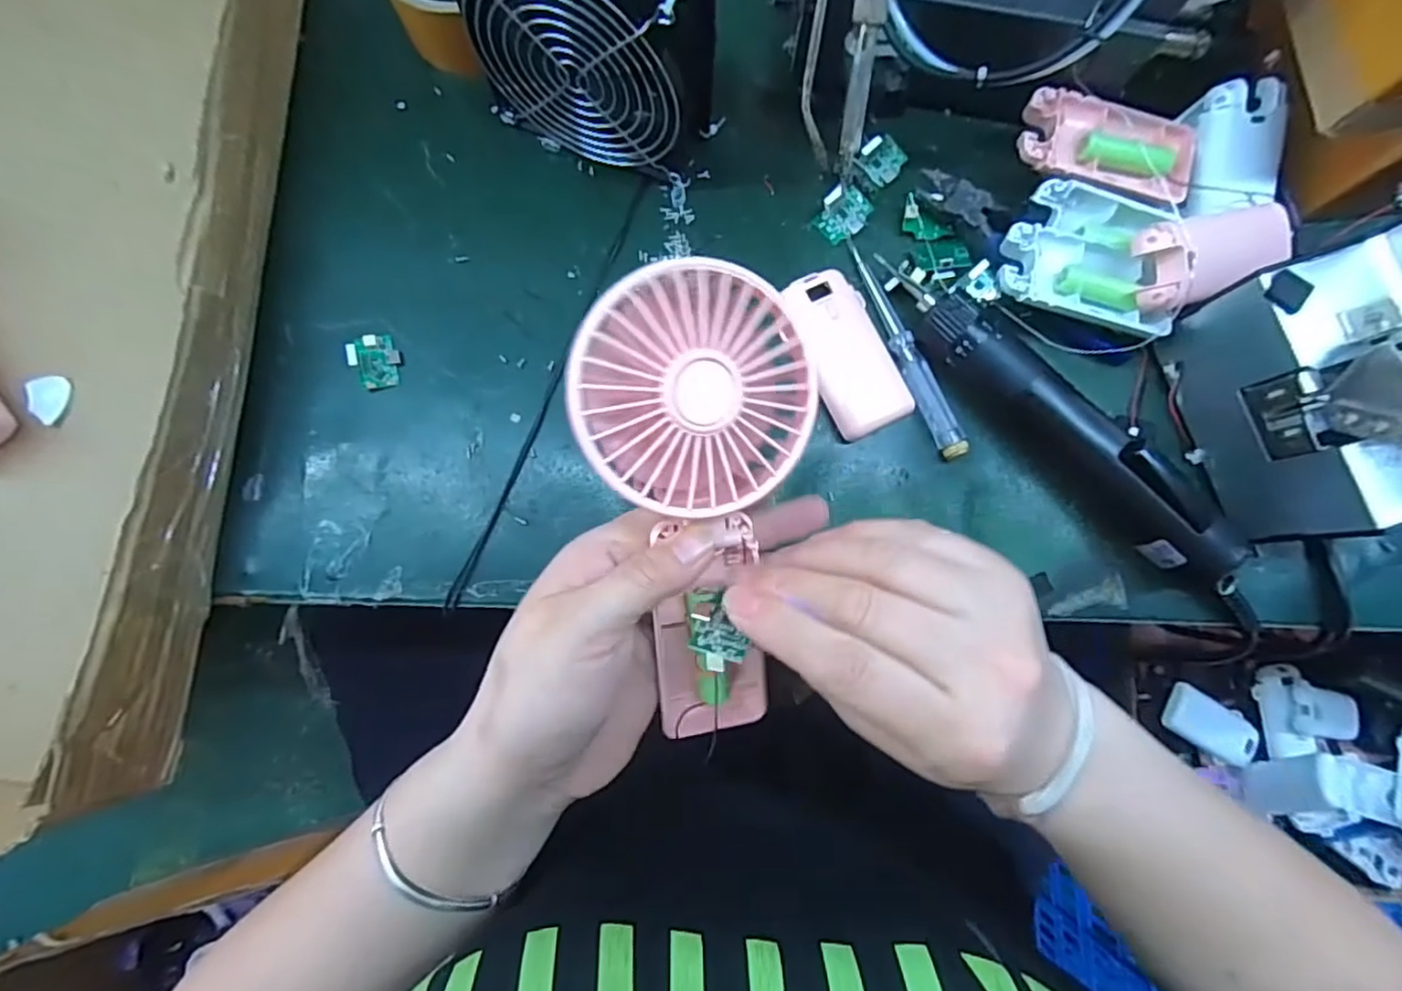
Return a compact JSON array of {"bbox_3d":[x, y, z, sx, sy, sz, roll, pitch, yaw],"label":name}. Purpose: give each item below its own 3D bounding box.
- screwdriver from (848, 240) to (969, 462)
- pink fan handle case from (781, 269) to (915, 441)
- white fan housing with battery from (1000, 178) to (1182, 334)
[{"bbox_3d":[0.114,-0.082,0.359,0.015,0.014,0.133,-24,83,-4],"label":"screwdriver"},{"bbox_3d":[0.081,-0.081,0.355,0.045,0.014,0.092,-22,82,-3],"label":"pink fan handle case"},{"bbox_3d":[0.208,-0.128,0.346,0.088,0.019,0.069,15,82,2],"label":"white fan housing with battery"}]

